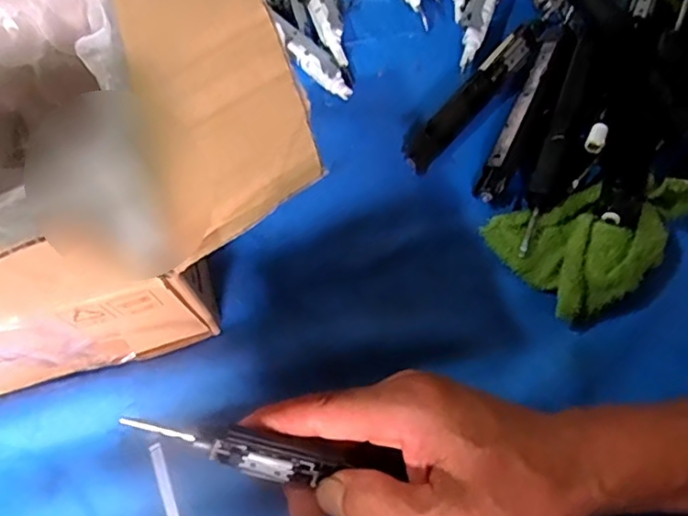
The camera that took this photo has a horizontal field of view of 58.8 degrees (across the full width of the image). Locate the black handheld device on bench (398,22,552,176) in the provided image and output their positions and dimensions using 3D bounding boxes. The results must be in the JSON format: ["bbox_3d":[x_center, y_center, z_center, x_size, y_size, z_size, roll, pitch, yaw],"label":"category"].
[{"bbox_3d":[0.089,-0.111,0.402,0.020,0.014,0.139,39,73,17],"label":"black handheld device on bench"}]

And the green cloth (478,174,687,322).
[{"bbox_3d":[0.146,-0.016,0.350,0.097,0.028,0.074,-29,68,-11],"label":"green cloth"}]

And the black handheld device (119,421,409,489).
[{"bbox_3d":[-0.035,0.089,0.274,0.119,0.019,0.020,9,70,-4],"label":"black handheld device"}]

